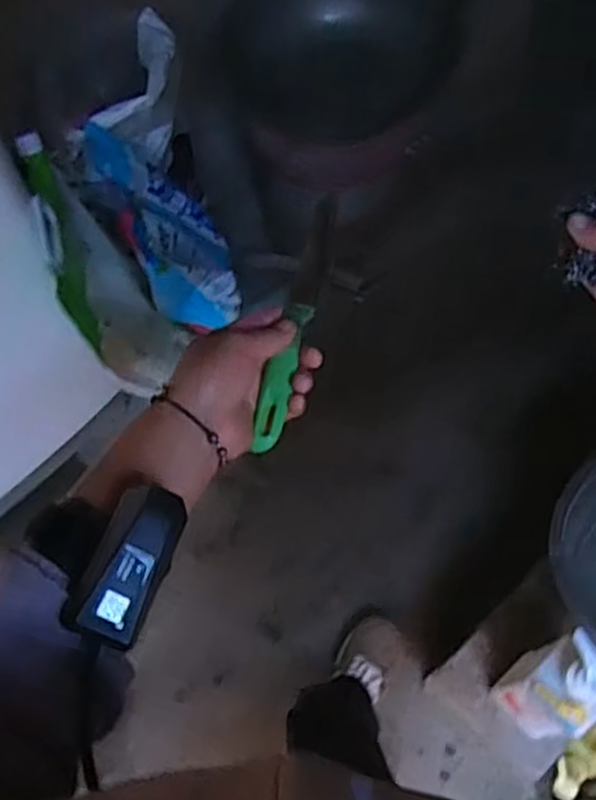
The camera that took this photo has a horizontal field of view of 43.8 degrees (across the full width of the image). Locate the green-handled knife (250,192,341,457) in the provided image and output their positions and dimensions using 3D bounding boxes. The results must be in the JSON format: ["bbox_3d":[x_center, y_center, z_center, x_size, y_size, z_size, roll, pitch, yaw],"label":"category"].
[{"bbox_3d":[-0.001,-0.047,0.489,0.019,0.012,0.168,14,75,7],"label":"green-handled knife"}]

